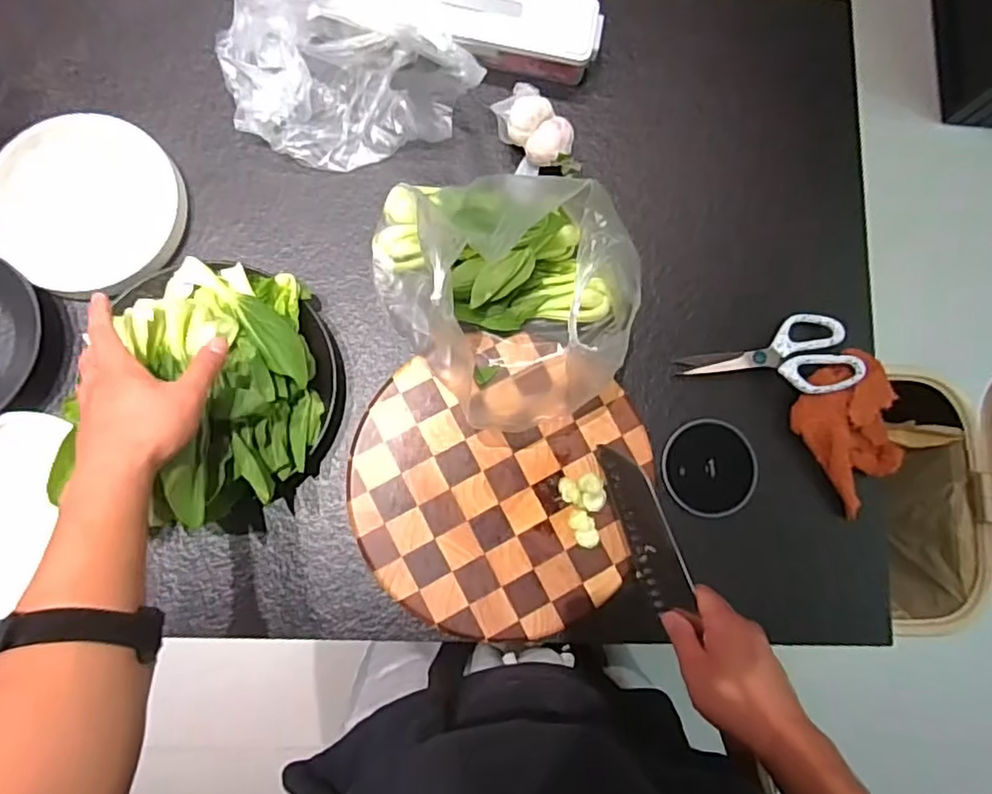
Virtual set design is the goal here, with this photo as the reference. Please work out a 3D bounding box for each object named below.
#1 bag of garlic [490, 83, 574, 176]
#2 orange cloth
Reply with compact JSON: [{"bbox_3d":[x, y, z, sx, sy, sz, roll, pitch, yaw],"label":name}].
[{"bbox_3d":[0.041,-0.309,0.713,0.060,0.061,0.103,-20,84,-7],"label":"bag of garlic"},{"bbox_3d":[0.405,0.034,0.695,0.121,0.046,0.147,-34,86,-8],"label":"orange cloth"}]

